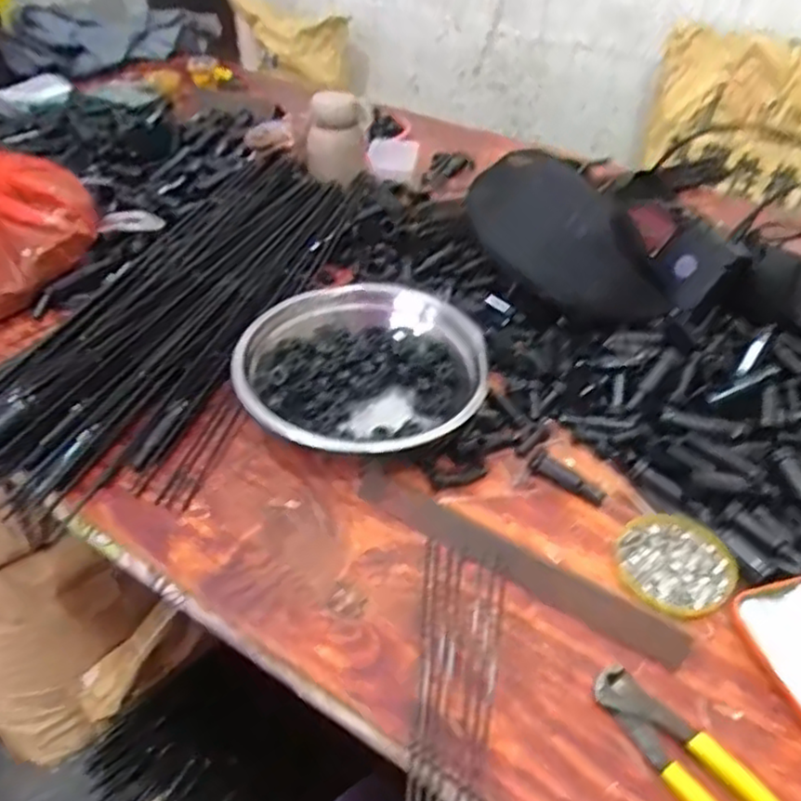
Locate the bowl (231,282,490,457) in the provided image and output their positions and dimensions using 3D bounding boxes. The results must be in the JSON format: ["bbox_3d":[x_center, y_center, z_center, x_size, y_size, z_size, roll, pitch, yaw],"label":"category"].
[{"bbox_3d":[-0.034,-0.025,0.640,0.217,0.073,0.217,0,42,0],"label":"bowl"}]

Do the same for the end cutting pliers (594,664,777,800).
[{"bbox_3d":[0.184,0.224,0.403,0.041,0.014,0.164,-29,49,-29],"label":"end cutting pliers"}]

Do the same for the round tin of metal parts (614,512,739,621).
[{"bbox_3d":[0.210,0.124,0.529,0.087,0.007,0.083,0,42,0],"label":"round tin of metal parts"}]

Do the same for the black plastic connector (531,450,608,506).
[{"bbox_3d":[0.139,0.063,0.575,0.069,0.014,0.021,33,51,31],"label":"black plastic connector"}]

